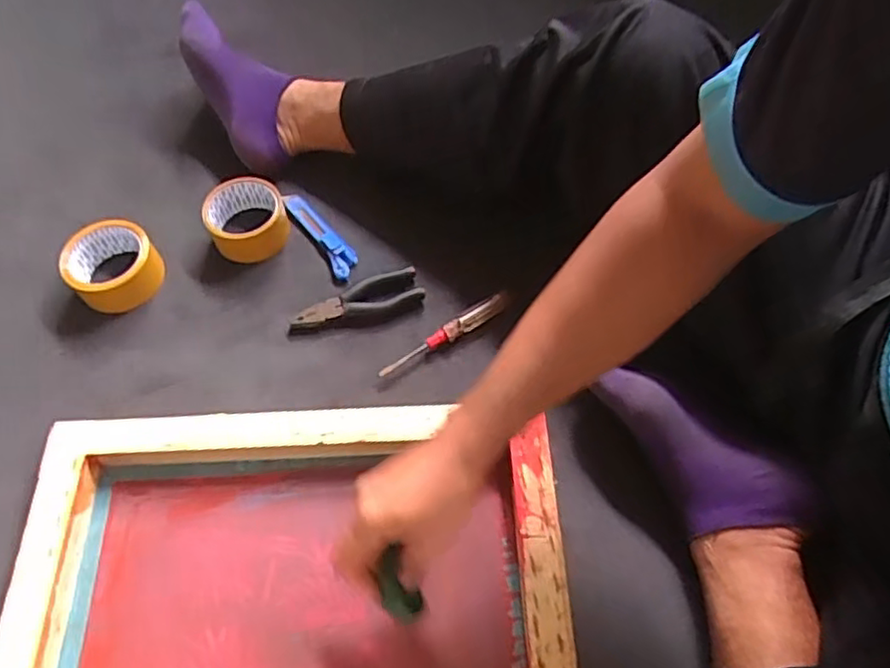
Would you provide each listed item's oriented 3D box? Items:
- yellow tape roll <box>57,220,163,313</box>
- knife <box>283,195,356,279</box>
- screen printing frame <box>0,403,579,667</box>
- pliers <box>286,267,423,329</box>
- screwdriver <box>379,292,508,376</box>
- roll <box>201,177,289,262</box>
[{"bbox_3d":[-0.373,-0.079,0.737,0.094,0.047,0.092,0,60,0],"label":"yellow tape roll"},{"bbox_3d":[-0.149,-0.124,0.790,0.029,0.024,0.134,-33,65,-17],"label":"knife"},{"bbox_3d":[-0.128,0.240,0.549,0.462,0.057,0.360,-2,63,-2],"label":"screen printing frame"},{"bbox_3d":[-0.099,-0.039,0.722,0.147,0.016,0.037,-15,61,-8],"label":"pliers"},{"bbox_3d":[0.000,0.000,0.699,0.156,0.021,0.021,-28,64,-15],"label":"screwdriver"},{"bbox_3d":[-0.226,-0.125,0.761,0.090,0.057,0.099,0,60,0],"label":"roll"}]

